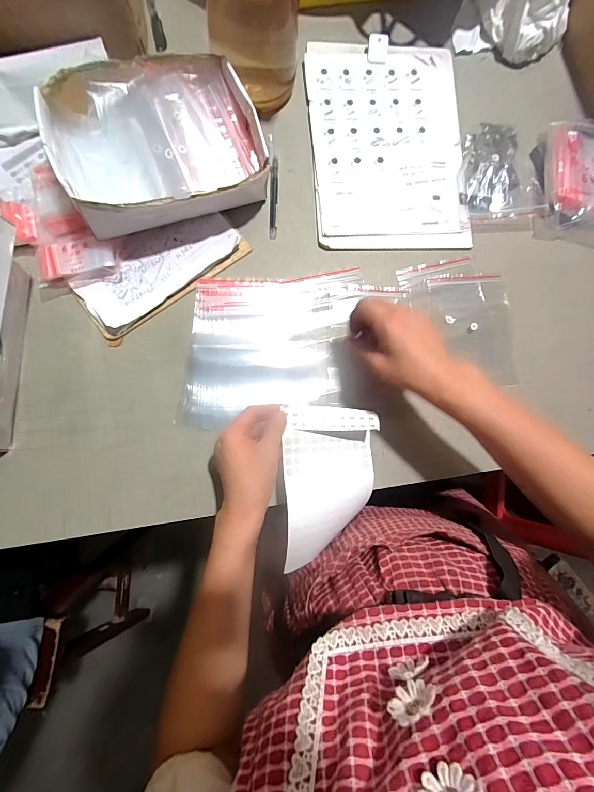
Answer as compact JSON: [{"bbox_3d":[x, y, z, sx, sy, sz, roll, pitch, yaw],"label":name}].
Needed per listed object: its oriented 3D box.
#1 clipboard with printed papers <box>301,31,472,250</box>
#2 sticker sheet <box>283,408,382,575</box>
[{"bbox_3d":[0.135,-0.375,0.496,0.228,0.007,0.325,-3,84,-6],"label":"clipboard with printed papers"},{"bbox_3d":[0.043,0.105,0.414,0.115,0.036,0.182,-1,84,-6],"label":"sticker sheet"}]

